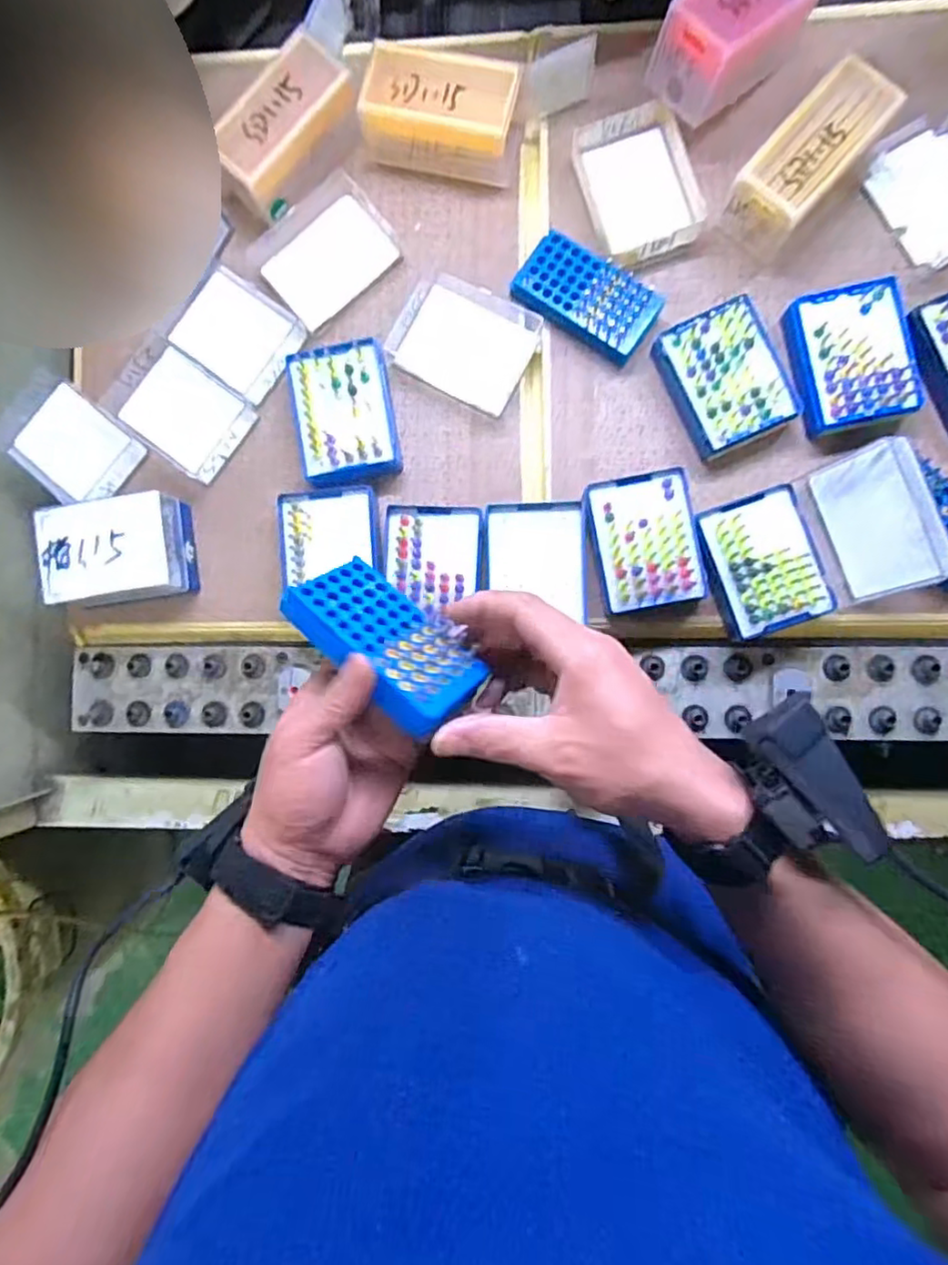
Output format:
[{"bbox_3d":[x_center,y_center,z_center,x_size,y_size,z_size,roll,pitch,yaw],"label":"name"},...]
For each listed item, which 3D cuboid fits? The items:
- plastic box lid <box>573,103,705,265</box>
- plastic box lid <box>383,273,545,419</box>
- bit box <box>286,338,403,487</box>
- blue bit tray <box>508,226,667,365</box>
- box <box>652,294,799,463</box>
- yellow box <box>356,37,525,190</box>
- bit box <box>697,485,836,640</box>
[{"bbox_3d":[0.136,-0.367,0.517,0.089,0.022,0.119,-15,87,3],"label":"plastic box lid"},{"bbox_3d":[-0.007,-0.245,0.525,0.110,0.017,0.091,27,90,4],"label":"plastic box lid"},{"bbox_3d":[-0.106,-0.178,0.514,0.077,0.027,0.105,-9,88,4],"label":"bit box"},{"bbox_3d":[0.092,-0.273,0.510,0.113,0.029,0.061,31,90,4],"label":"blue bit tray"},{"bbox_3d":[0.199,-0.200,0.497,0.079,0.034,0.105,-24,87,3],"label":"box"},{"bbox_3d":[-0.028,-0.424,0.517,0.122,0.060,0.065,16,89,4],"label":"yellow box"},{"bbox_3d":[0.225,-0.054,0.490,0.076,0.035,0.105,-17,87,3],"label":"bit box"}]

